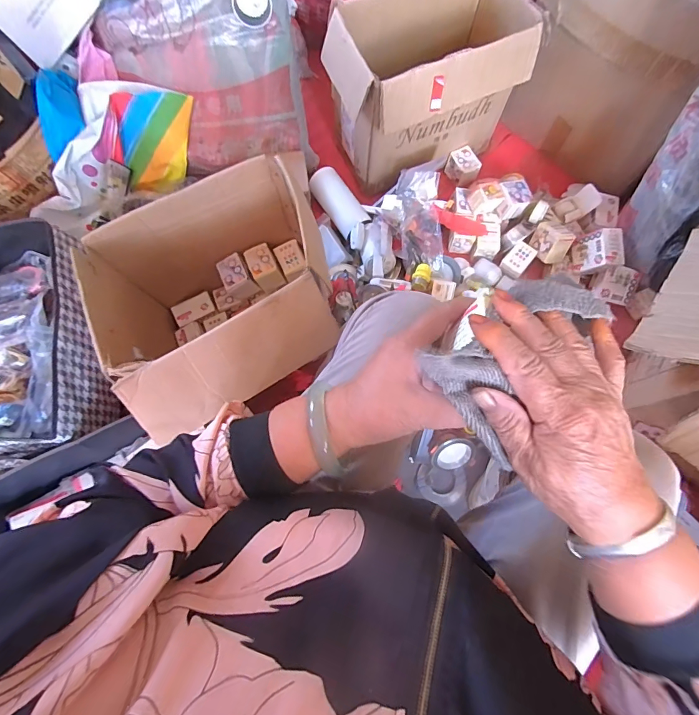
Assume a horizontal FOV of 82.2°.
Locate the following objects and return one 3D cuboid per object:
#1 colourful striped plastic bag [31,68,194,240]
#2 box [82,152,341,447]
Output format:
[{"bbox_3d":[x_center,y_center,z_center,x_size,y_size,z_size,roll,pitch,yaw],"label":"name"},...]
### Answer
[{"bbox_3d":[-0.503,-0.421,0.864,0.266,0.189,0.330,10,74,3],"label":"colourful striped plastic bag"},{"bbox_3d":[-0.200,-0.070,0.686,0.362,0.284,0.310,-25,75,-7],"label":"box"}]

